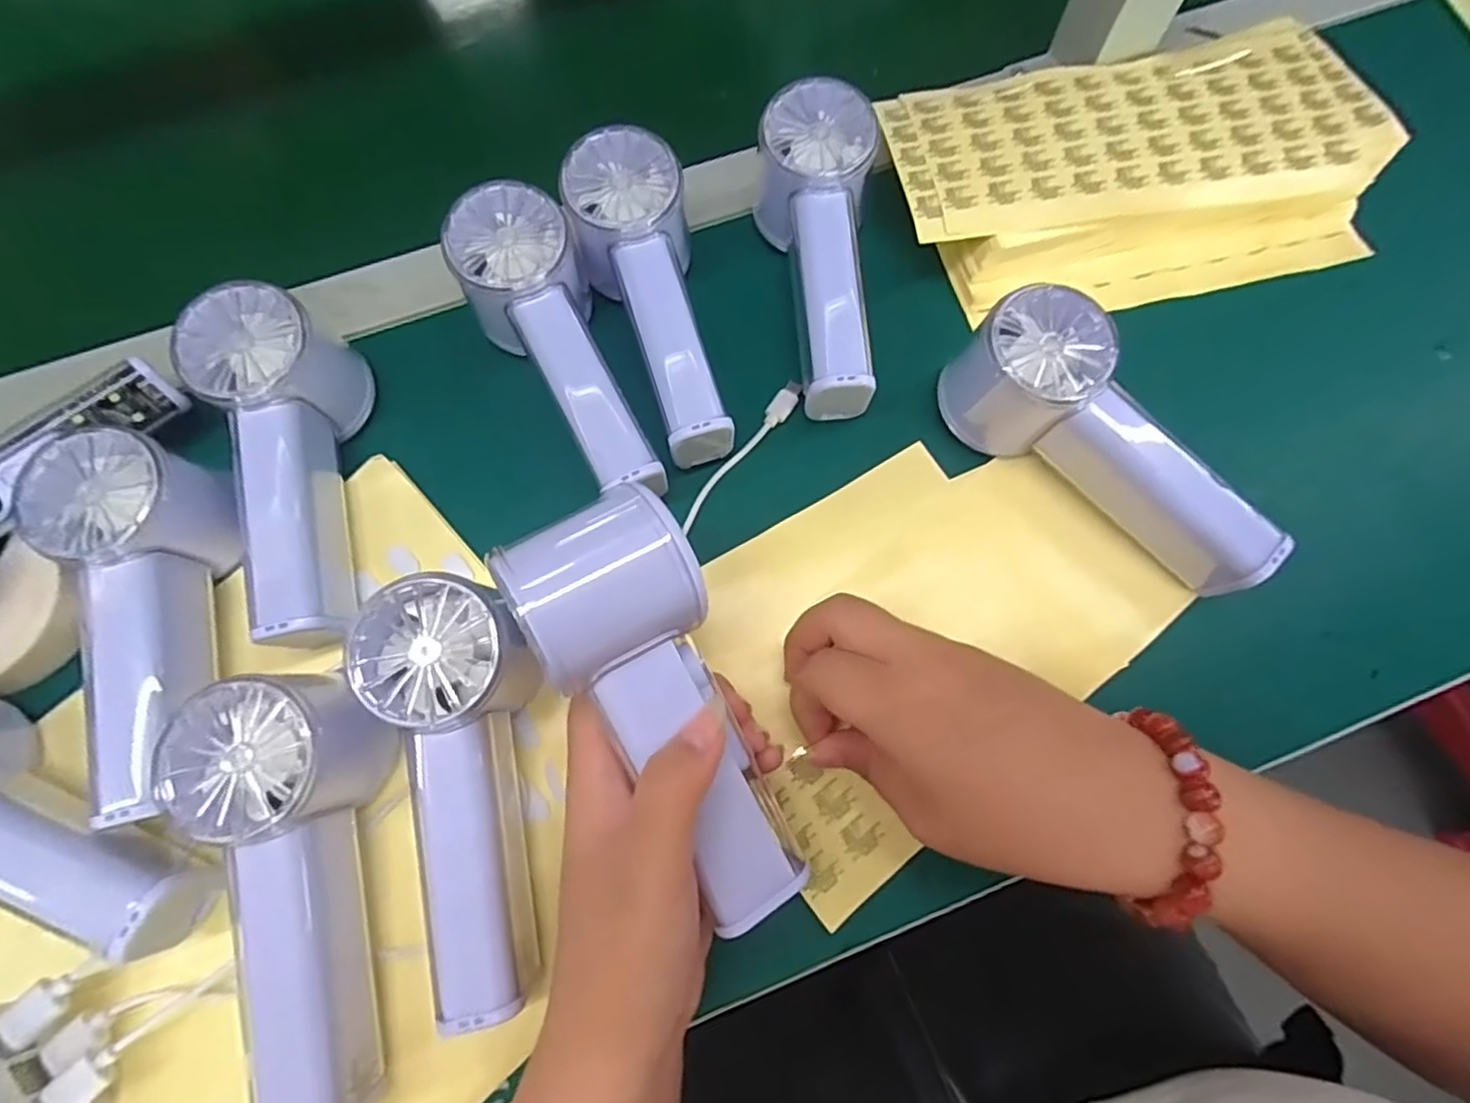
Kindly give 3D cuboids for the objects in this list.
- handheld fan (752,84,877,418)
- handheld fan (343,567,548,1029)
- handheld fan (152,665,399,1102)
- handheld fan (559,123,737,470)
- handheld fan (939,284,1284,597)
[{"bbox_3d":[0.042,-0.142,0.315,0.055,0.040,0.154,-5,85,-1],"label":"handheld fan"},{"bbox_3d":[-0.093,0.085,0.239,0.052,0.051,0.145,-17,72,-5],"label":"handheld fan"},{"bbox_3d":[-0.151,0.120,0.233,0.053,0.055,0.149,-20,72,-6],"label":"handheld fan"},{"bbox_3d":[-0.037,-0.116,0.316,0.051,0.055,0.150,-18,87,-5],"label":"handheld fan"},{"bbox_3d":[0.163,-0.045,0.286,0.149,0.067,0.051,42,77,14],"label":"handheld fan"}]

